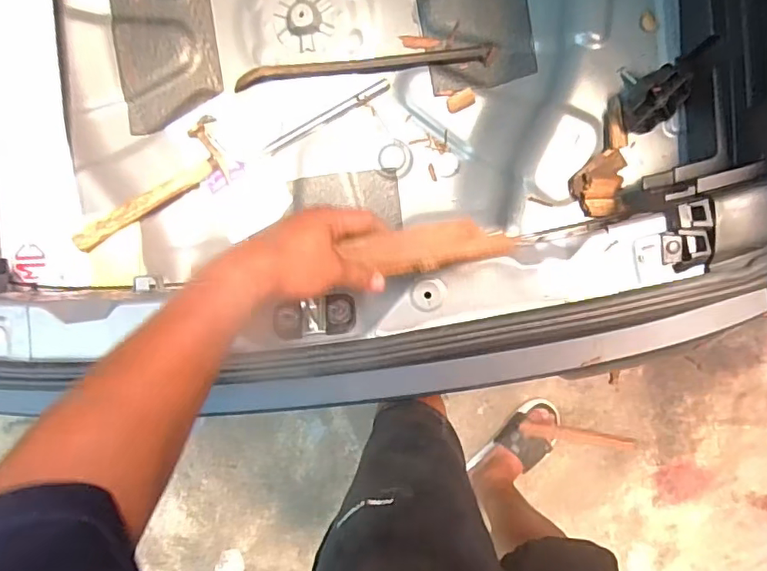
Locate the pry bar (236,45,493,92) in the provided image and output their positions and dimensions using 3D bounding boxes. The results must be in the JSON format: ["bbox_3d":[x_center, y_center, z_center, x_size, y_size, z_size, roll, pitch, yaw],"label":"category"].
[{"bbox_3d":[-0.031,-0.314,0.751,0.365,0.024,0.026,-4,97,6],"label":"pry bar"}]

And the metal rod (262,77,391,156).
[{"bbox_3d":[-0.085,-0.251,0.781,0.207,0.010,0.019,-27,94,8],"label":"metal rod"}]

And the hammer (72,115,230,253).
[{"bbox_3d":[-0.319,-0.134,0.744,0.085,0.034,0.251,45,69,-1],"label":"hammer"}]

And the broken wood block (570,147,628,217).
[{"bbox_3d":[0.287,-0.129,0.673,0.075,0.028,0.071,-40,92,9],"label":"broken wood block"}]

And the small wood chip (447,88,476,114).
[{"bbox_3d":[0.112,-0.265,0.751,0.041,0.004,0.023,-28,94,8],"label":"small wood chip"}]

